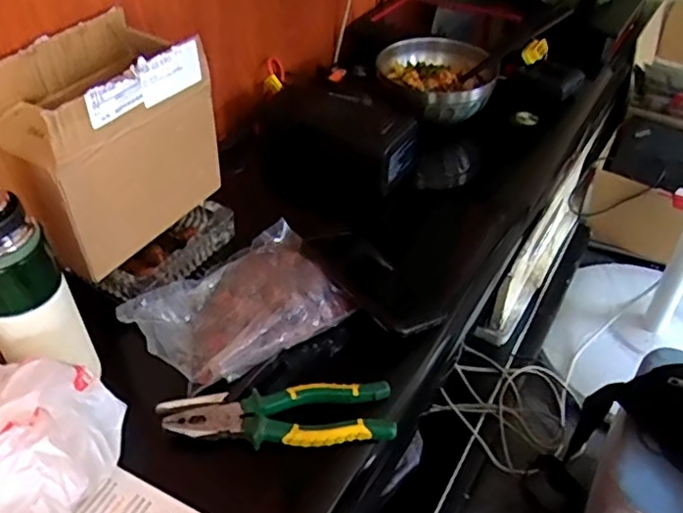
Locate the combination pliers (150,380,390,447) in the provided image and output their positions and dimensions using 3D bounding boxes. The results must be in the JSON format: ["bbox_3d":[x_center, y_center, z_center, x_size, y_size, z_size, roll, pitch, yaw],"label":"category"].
[{"bbox_3d":[-0.054,0.138,0.530,0.195,0.019,0.054,-4,42,-4],"label":"combination pliers"}]

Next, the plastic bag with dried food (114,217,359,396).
[{"bbox_3d":[-0.090,0.037,0.605,0.144,0.045,0.220,31,51,30],"label":"plastic bag with dried food"}]

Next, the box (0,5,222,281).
[{"bbox_3d":[-0.232,-0.114,0.611,0.118,0.177,0.198,23,47,25],"label":"box"}]

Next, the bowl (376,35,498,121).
[{"bbox_3d":[0.142,-0.256,0.884,0.157,0.053,0.157,-2,42,-2],"label":"bowl"}]

